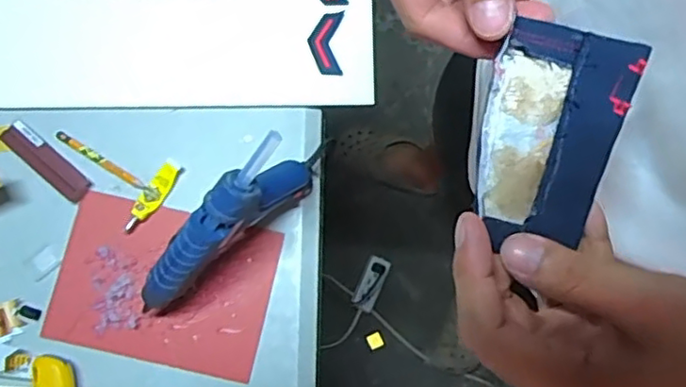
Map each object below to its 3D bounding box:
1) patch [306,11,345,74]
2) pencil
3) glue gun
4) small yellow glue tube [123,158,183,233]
[{"bbox_3d":[-0.017,-0.150,0.625,0.032,0.005,0.066,0,79,1],"label":"patch"},{"bbox_3d":[-0.229,-0.030,0.607,0.106,0.008,0.009,31,81,7],"label":"pencil"},{"bbox_3d":[-0.102,0.029,0.521,0.178,0.146,0.035,-40,81,-6],"label":"glue gun"},{"bbox_3d":[-0.180,0.003,0.597,0.022,0.005,0.077,35,82,8],"label":"small yellow glue tube"}]

